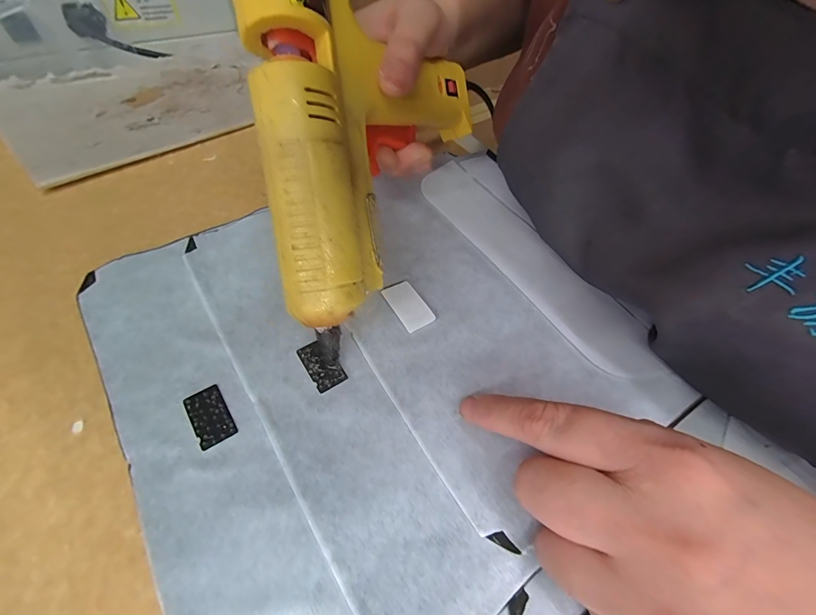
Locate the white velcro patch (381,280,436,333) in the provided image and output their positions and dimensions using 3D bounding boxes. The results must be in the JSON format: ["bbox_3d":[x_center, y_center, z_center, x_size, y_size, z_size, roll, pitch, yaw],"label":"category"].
[{"bbox_3d":[0.000,-0.001,0.210,0.019,0.004,0.033,-26,61,-22],"label":"white velcro patch"}]

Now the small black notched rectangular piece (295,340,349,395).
[{"bbox_3d":[-0.046,0.029,0.187,0.015,0.004,0.029,-28,60,-23],"label":"small black notched rectangular piece"}]

